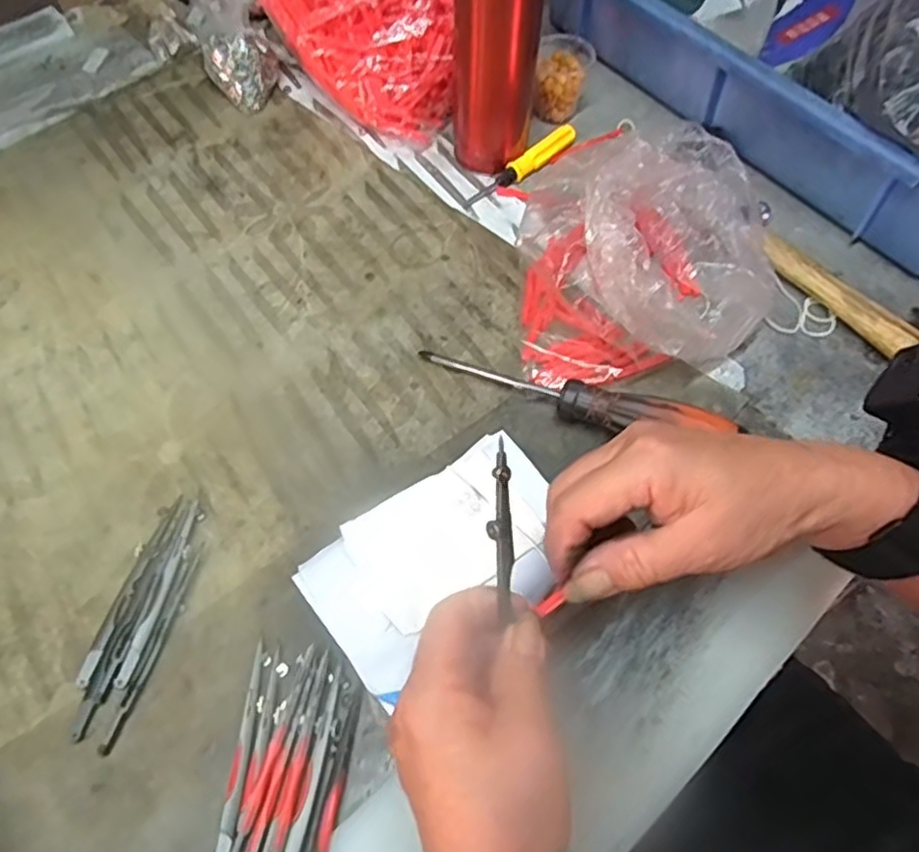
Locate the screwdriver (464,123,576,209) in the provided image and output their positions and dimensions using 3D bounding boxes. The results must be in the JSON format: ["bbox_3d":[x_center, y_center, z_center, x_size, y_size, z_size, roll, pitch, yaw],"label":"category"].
[{"bbox_3d":[0.050,-0.203,0.532,0.019,0.014,0.112,39,66,20],"label":"screwdriver"}]

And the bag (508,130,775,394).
[{"bbox_3d":[0.129,-0.106,0.430,0.171,0.094,0.140,2,59,0],"label":"bag"}]

